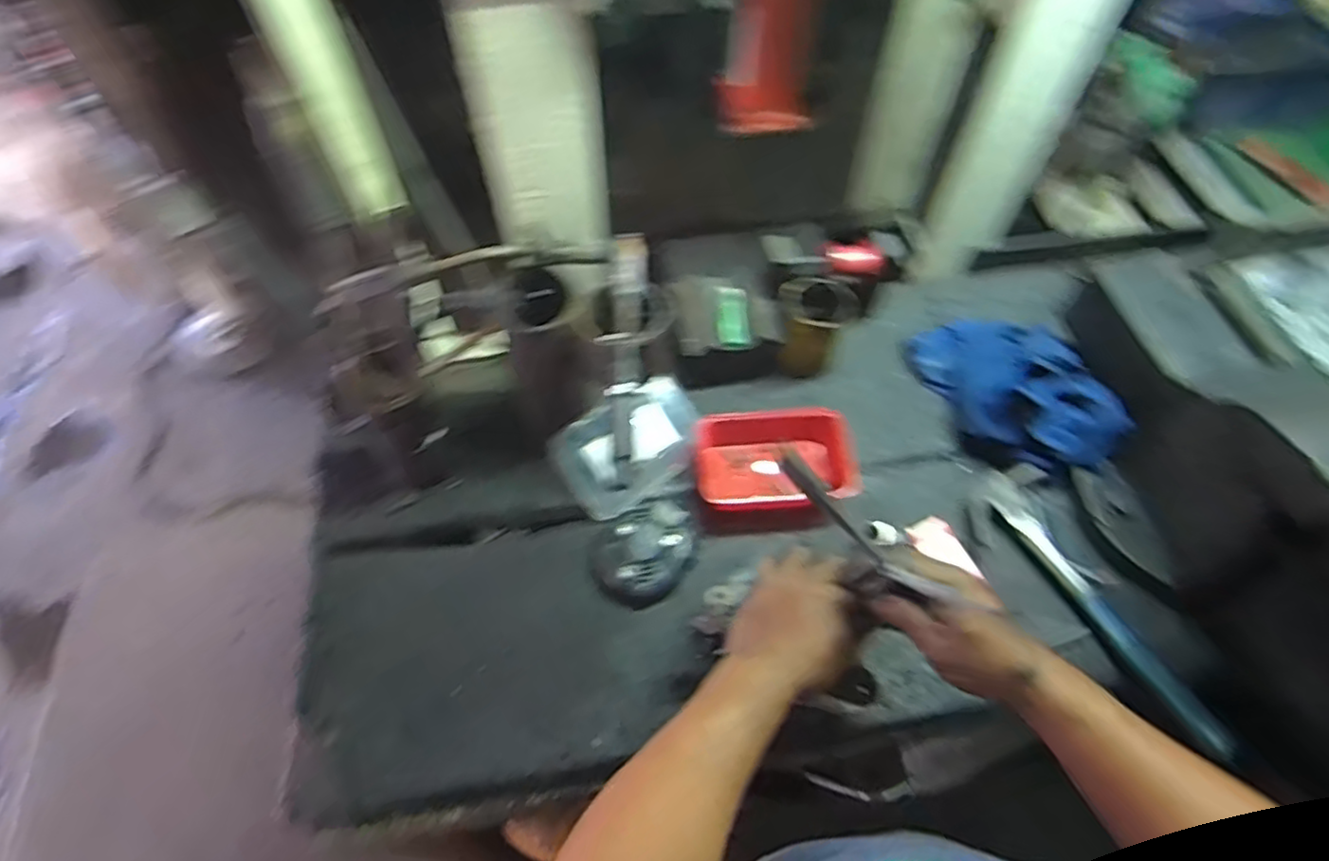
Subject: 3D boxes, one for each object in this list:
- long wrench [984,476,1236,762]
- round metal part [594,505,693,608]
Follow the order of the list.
[{"bbox_3d":[0.465,0.186,0.756,0.045,0.021,0.332,-21,60,-13],"label":"long wrench"},{"bbox_3d":[-0.021,0.139,0.804,0.121,0.044,0.104,-28,62,-17],"label":"round metal part"}]

